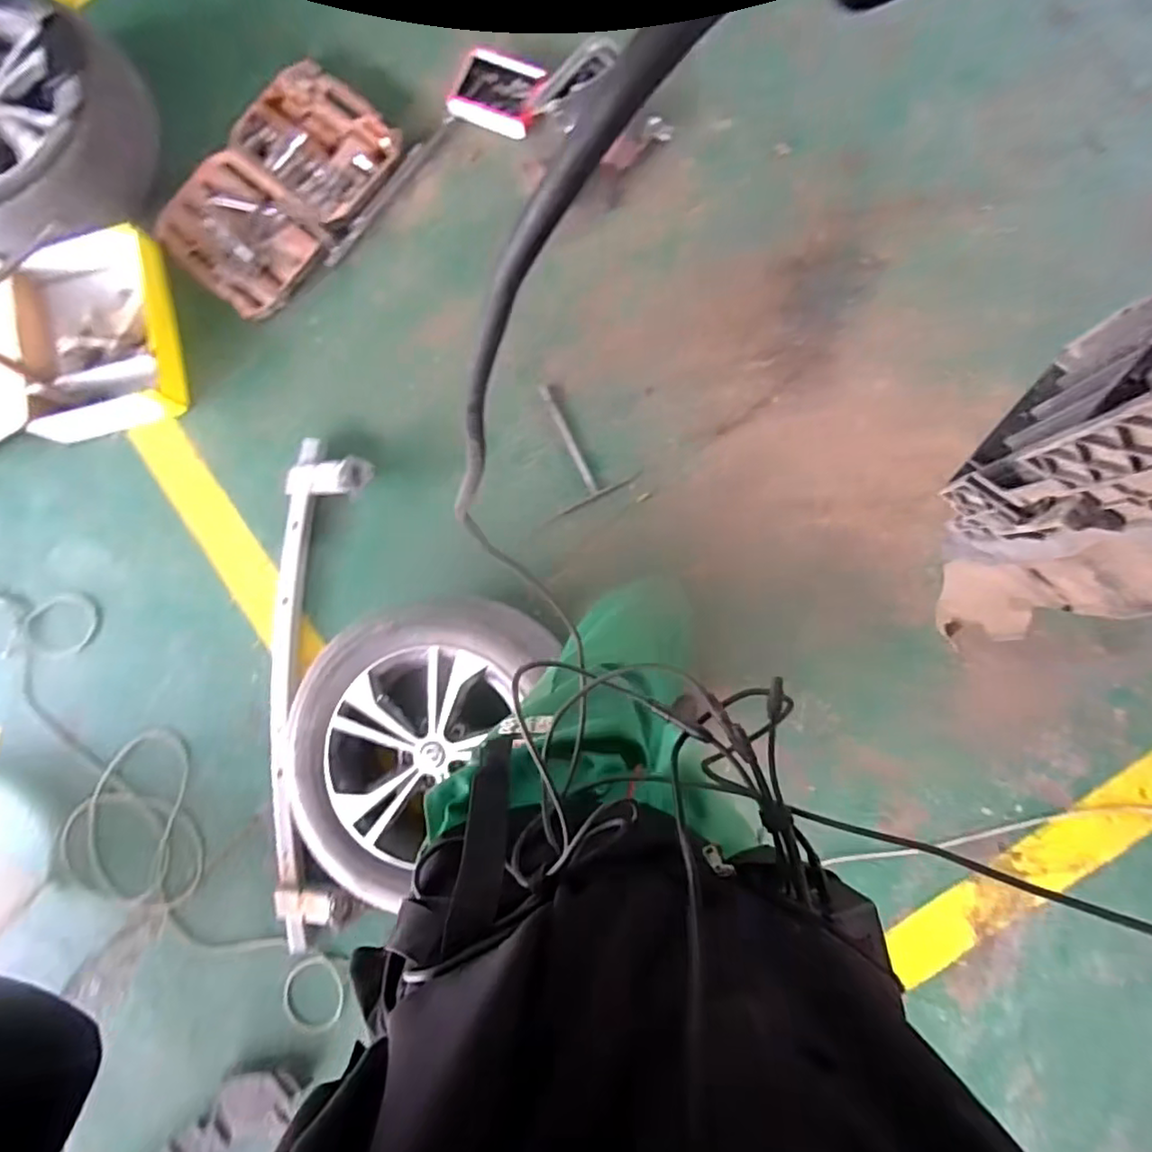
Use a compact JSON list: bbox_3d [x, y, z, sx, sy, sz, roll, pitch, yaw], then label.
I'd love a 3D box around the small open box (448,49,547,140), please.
[{"bbox_3d":[-0.191,-1.156,1.460,0.204,0.033,0.169,19,87,6],"label":"small open box"}]

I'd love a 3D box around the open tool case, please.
[{"bbox_3d":[-0.734,-0.954,1.488,0.396,0.054,0.581,41,90,6],"label":"open tool case"}]

